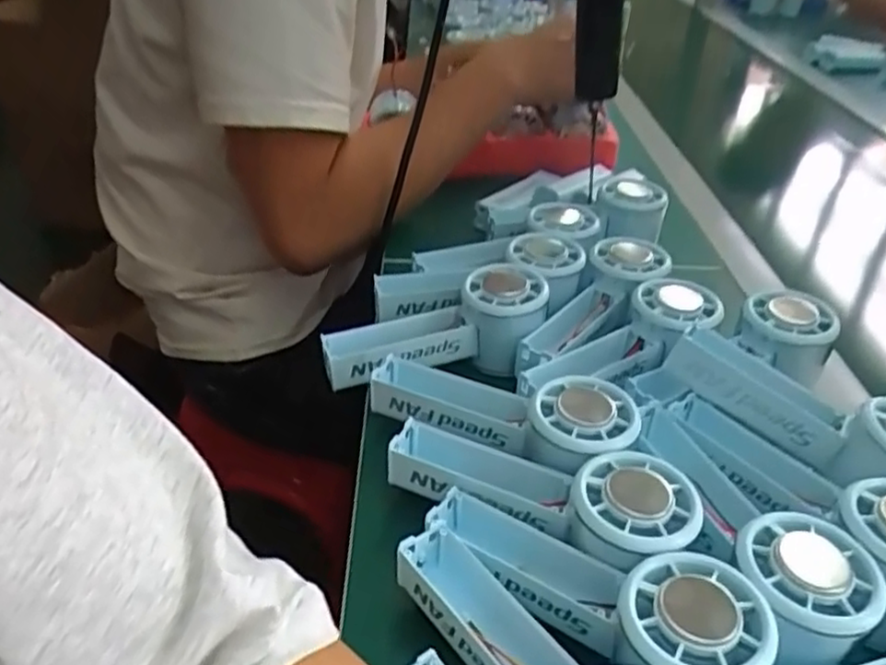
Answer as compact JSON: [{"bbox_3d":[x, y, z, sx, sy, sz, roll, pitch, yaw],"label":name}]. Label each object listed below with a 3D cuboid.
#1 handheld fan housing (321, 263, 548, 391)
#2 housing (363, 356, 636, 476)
[{"bbox_3d":[-0.003,0.006,0.469,0.149,0.055,0.060,-16,39,-6],"label":"handheld fan housing"},{"bbox_3d":[0.028,0.043,0.388,0.152,0.029,0.055,7,34,27],"label":"housing"}]

